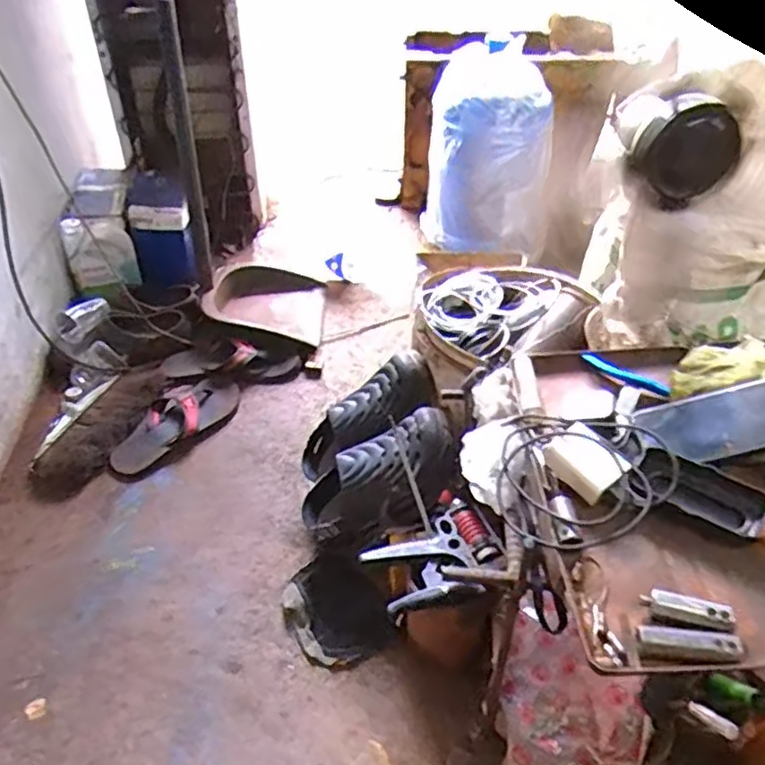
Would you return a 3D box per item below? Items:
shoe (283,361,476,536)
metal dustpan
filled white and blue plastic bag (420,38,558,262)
[{"bbox_3d":[-0.035,0.058,0.954,0.072,0.271,0.097,33,34,-29],"label":"shoe"},{"bbox_3d":[-0.235,-0.180,1.400,0.249,0.079,0.274,7,44,9],"label":"metal dustpan"},{"bbox_3d":[0.231,-0.480,1.424,0.268,0.420,0.173,4,41,5],"label":"filled white and blue plastic bag"}]

